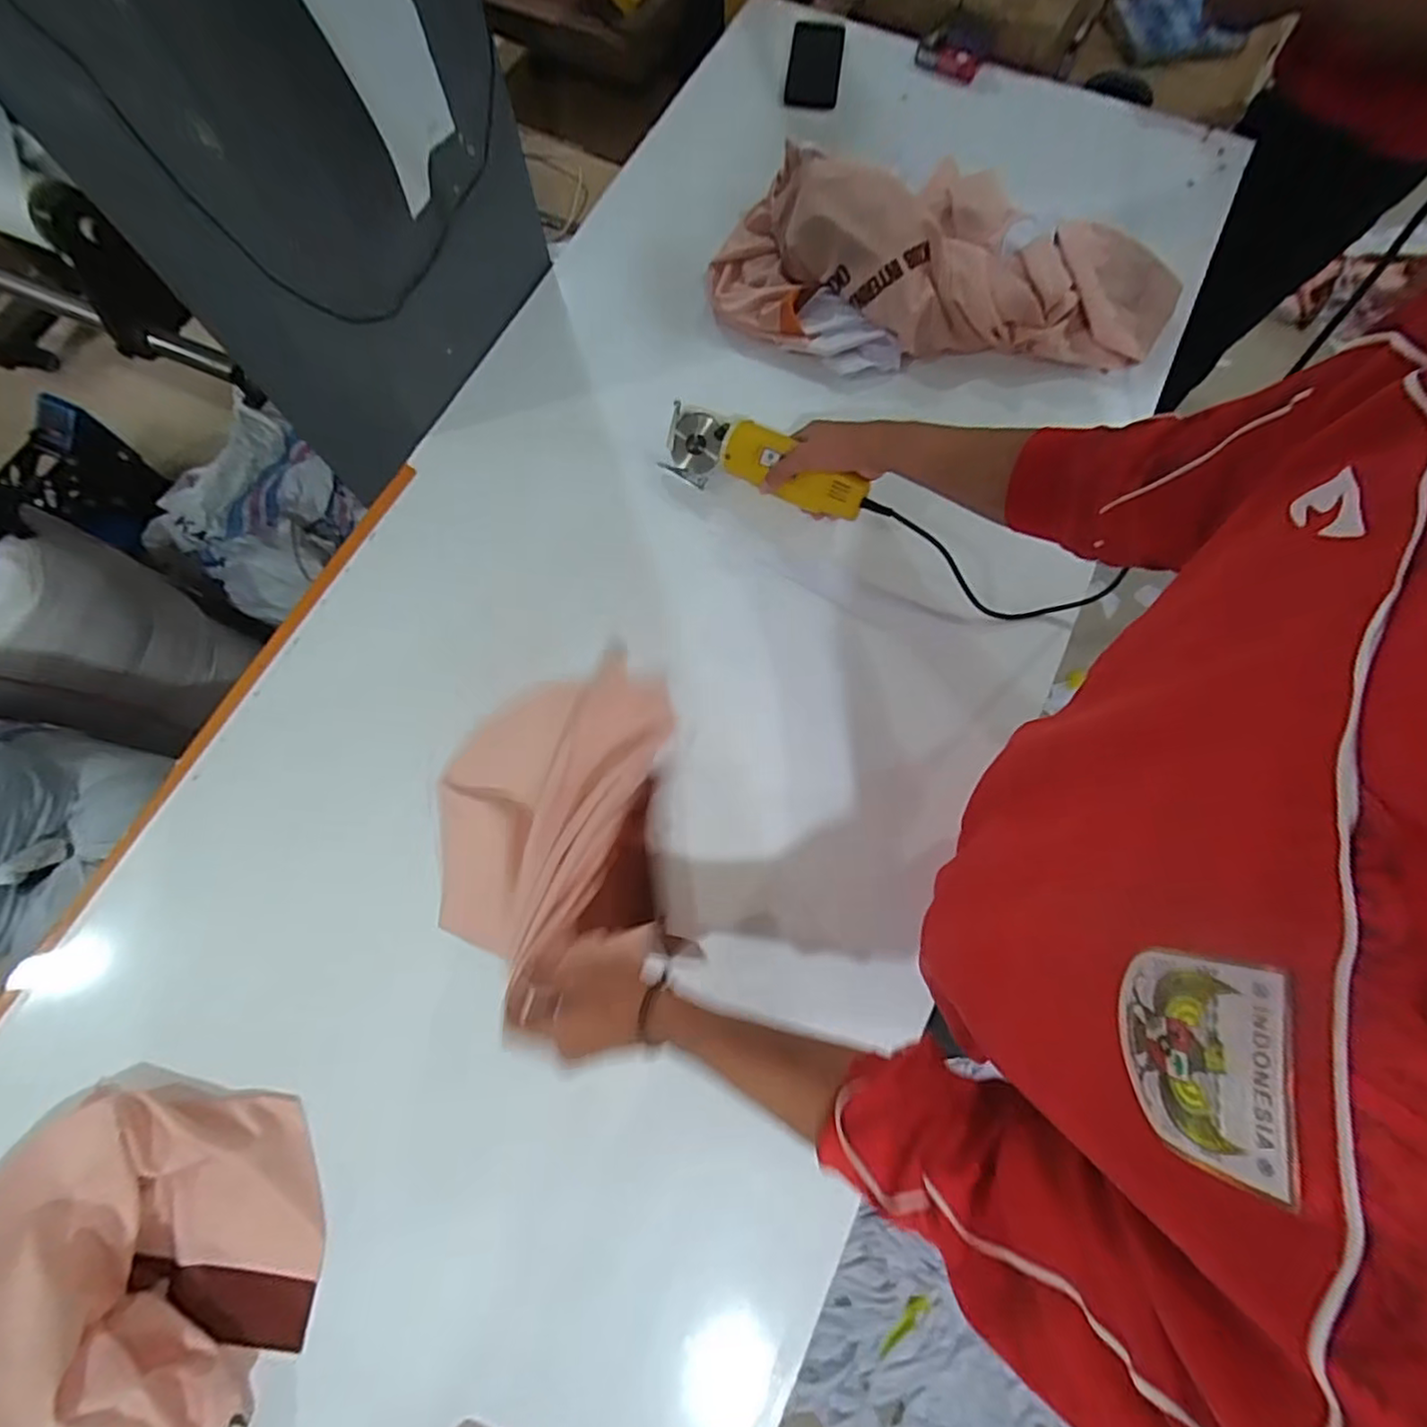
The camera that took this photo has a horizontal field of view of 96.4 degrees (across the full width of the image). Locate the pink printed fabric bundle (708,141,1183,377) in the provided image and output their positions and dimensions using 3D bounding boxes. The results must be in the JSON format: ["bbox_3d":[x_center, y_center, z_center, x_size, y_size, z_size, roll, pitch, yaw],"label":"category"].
[{"bbox_3d":[0.279,-0.563,0.795,0.553,0.119,0.274,6,74,2],"label":"pink printed fabric bundle"}]

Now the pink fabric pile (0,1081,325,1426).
[{"bbox_3d":[-0.518,0.495,0.478,0.318,0.117,0.388,23,75,7],"label":"pink fabric pile"}]

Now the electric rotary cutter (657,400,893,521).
[{"bbox_3d":[0.062,-0.276,0.721,0.265,0.061,0.081,28,75,15],"label":"electric rotary cutter"}]

